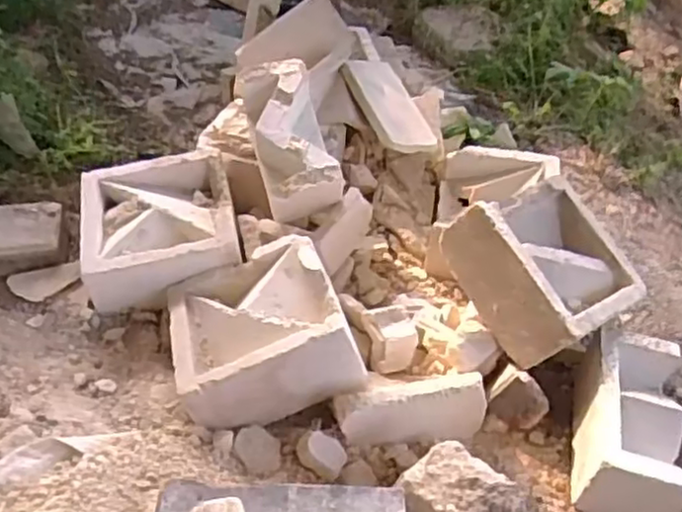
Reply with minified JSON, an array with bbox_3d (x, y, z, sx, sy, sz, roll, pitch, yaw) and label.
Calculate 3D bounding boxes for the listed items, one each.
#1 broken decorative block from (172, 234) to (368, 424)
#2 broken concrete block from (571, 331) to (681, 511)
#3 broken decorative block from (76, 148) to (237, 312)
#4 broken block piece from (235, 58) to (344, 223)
[{"bbox_3d":[-0.099,0.090,0.891,0.201,0.106,0.227,-25,37,-1],"label":"broken decorative block"},{"bbox_3d":[0.343,0.190,0.834,0.110,0.089,0.206,13,44,8],"label":"broken concrete block"},{"bbox_3d":[-0.251,-0.031,0.997,0.209,0.109,0.226,-8,45,-14],"label":"broken decorative block"},{"bbox_3d":[-0.072,-0.163,1.012,0.108,0.101,0.214,-10,72,-15],"label":"broken block piece"}]

